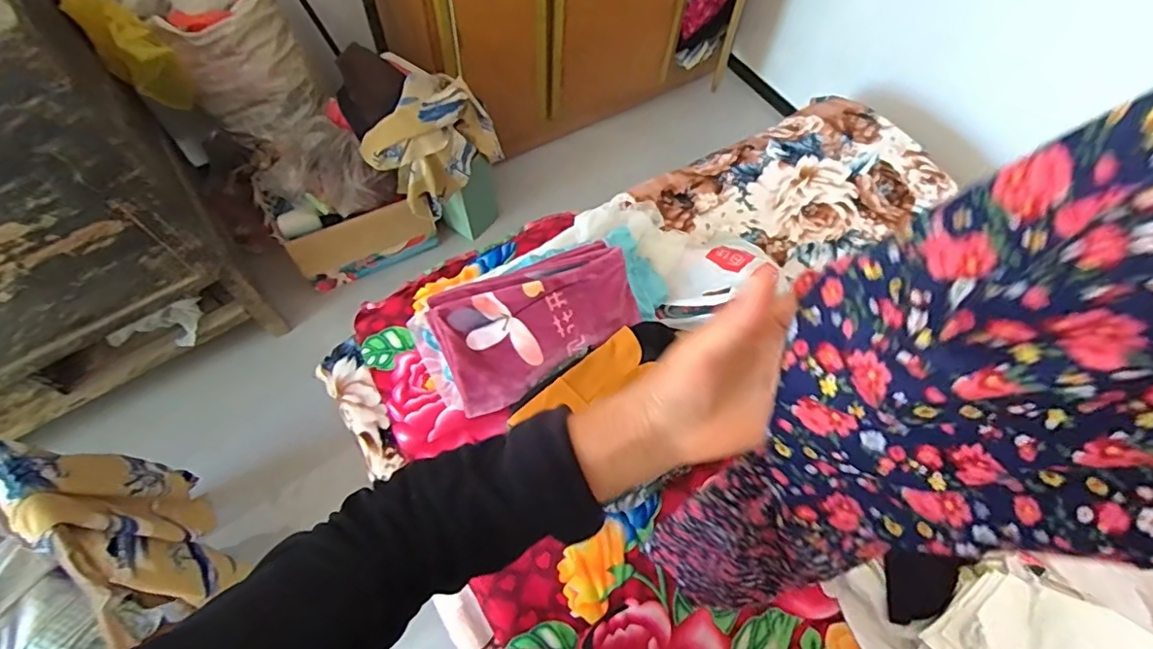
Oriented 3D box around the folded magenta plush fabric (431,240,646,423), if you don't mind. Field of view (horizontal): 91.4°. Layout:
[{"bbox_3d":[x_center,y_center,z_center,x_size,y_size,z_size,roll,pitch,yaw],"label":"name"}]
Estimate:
[{"bbox_3d":[-0.069,-0.019,0.952,0.343,0.073,0.196,-29,67,-17],"label":"folded magenta plush fabric"}]

